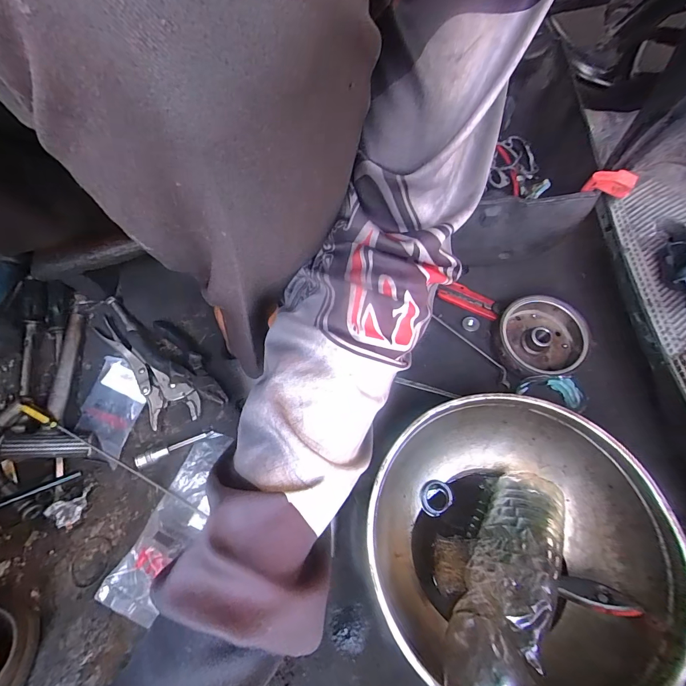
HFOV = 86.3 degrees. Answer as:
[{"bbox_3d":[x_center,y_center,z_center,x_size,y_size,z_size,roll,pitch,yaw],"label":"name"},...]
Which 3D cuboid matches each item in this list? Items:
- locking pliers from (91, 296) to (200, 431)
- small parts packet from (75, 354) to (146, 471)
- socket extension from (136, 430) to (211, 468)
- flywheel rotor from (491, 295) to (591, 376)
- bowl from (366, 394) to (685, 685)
[{"bbox_3d":[-0.290,0.029,0.519,0.247,0.022,0.065,40,69,22],"label":"locking pliers"},{"bbox_3d":[-0.319,0.087,0.505,0.100,0.013,0.123,14,77,22],"label":"small parts packet"},{"bbox_3d":[-0.212,0.133,0.463,0.093,0.017,0.013,-21,61,-9],"label":"socket extension"},{"bbox_3d":[0.257,-0.005,0.482,0.110,0.048,0.117,10,61,9],"label":"flywheel rotor"},{"bbox_3d":[0.159,0.187,0.342,0.228,0.136,0.232,-1,60,2],"label":"bowl"}]

